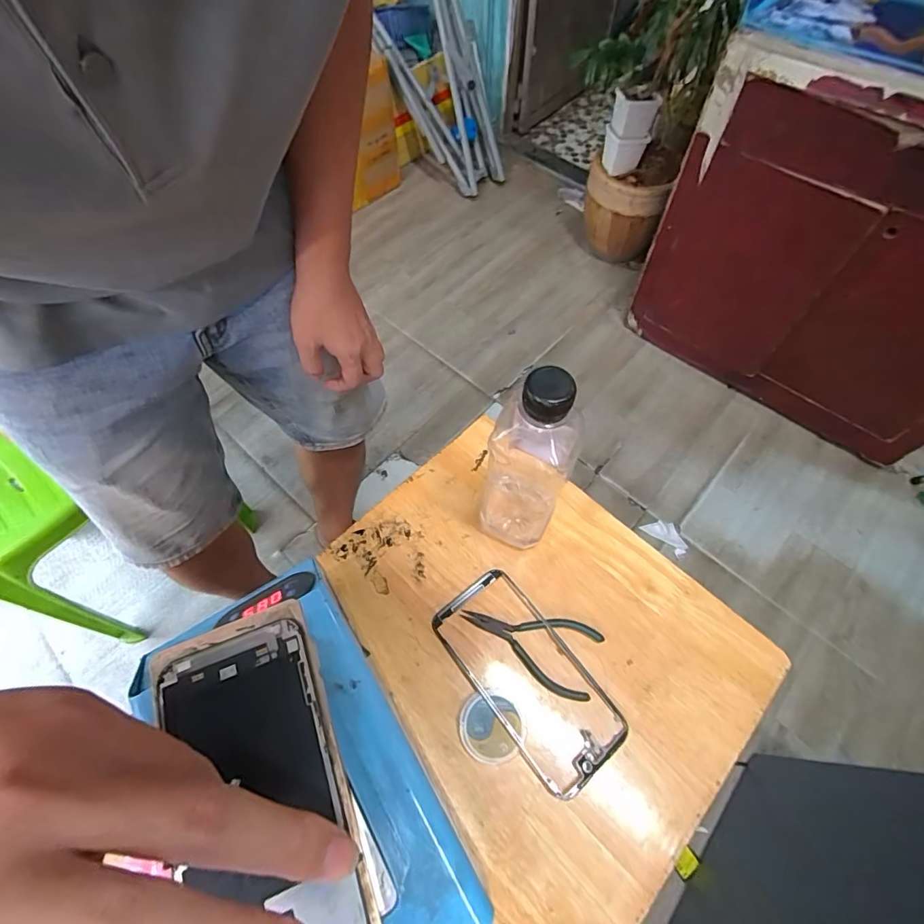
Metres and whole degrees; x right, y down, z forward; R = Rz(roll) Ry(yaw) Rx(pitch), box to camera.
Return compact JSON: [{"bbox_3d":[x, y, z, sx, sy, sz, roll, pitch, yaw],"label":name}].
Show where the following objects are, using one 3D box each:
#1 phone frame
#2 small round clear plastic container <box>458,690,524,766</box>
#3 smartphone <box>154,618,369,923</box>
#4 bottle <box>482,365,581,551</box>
[{"bbox_3d":[0.050,0.164,0.369,0.075,0.010,0.160,-35,66,-16],"label":"phone frame"},{"bbox_3d":[0.021,0.194,0.347,0.045,0.010,0.046,-1,61,1],"label":"small round clear plastic container"},{"bbox_3d":[-0.095,0.159,0.218,0.072,0.005,0.157,-20,63,-9],"label":"smartphone"},{"bbox_3d":[0.051,-0.006,0.355,0.057,0.194,0.075,18,64,11],"label":"bottle"}]

